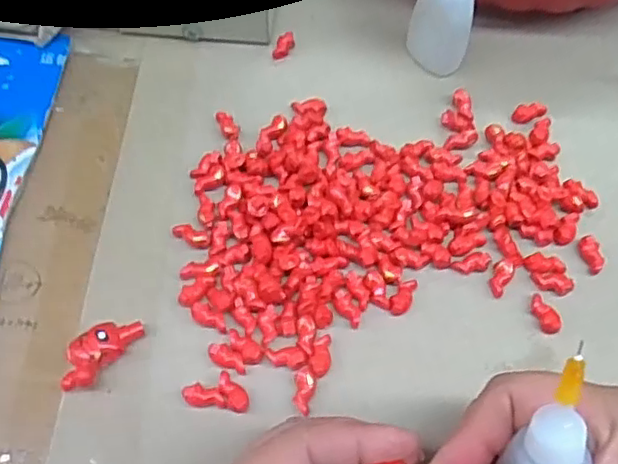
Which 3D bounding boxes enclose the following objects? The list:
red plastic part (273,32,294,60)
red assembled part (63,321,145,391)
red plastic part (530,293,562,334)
[{"bbox_3d":[-0.014,-0.105,0.352,0.009,0.007,0.017,22,64,9],"label":"red plastic part"},{"bbox_3d":[-0.089,0.050,0.265,0.015,0.014,0.038,36,67,15],"label":"red assembled part"},{"bbox_3d":[0.106,0.037,0.281,0.008,0.007,0.019,-19,65,-11],"label":"red plastic part"}]

